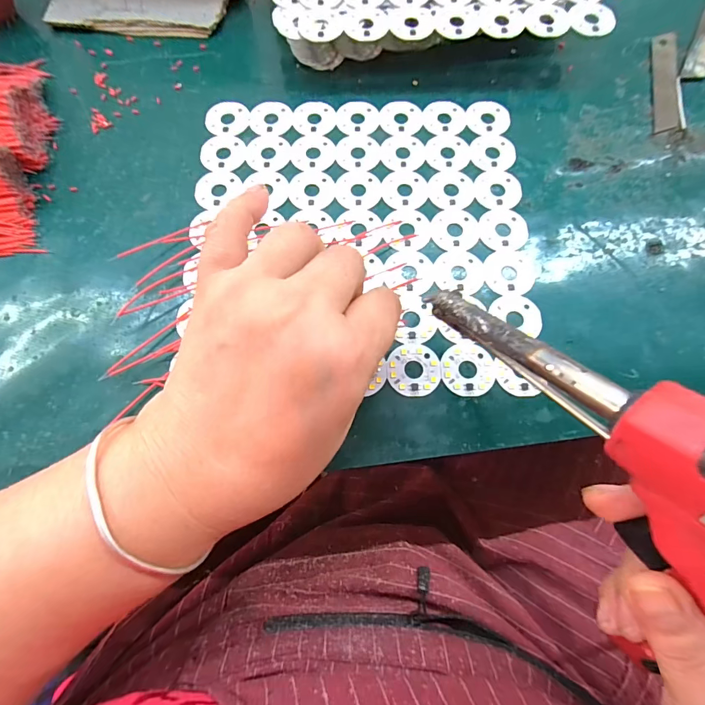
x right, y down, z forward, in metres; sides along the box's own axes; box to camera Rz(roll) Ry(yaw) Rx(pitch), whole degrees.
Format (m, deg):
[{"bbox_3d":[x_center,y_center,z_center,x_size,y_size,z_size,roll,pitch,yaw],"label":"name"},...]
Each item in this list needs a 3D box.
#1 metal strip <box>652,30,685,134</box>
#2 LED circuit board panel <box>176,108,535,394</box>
[{"bbox_3d":[0.231,-0.200,0.291,0.021,0.004,0.094,10,73,3],"label":"metal strip"},{"bbox_3d":[0.004,-0.079,0.255,0.211,0.005,0.210,1,73,0],"label":"LED circuit board panel"}]

